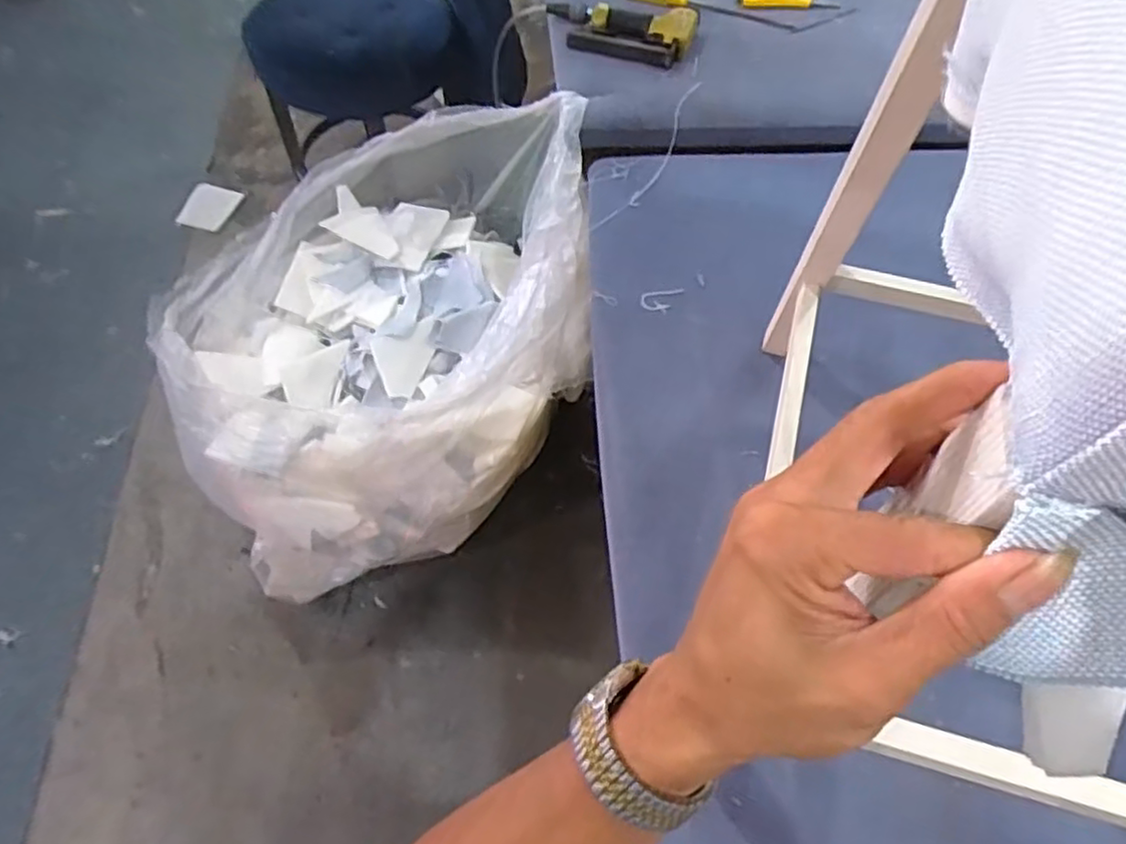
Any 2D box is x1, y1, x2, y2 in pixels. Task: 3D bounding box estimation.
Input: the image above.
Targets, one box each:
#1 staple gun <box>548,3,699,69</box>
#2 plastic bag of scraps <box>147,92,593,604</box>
[{"bbox_3d":[0.095,-0.644,1.143,0.243,0.044,0.119,10,59,4],"label":"staple gun"},{"bbox_3d":[-0.357,-0.184,1.324,0.775,0.633,0.702,-16,61,-12],"label":"plastic bag of scraps"}]

